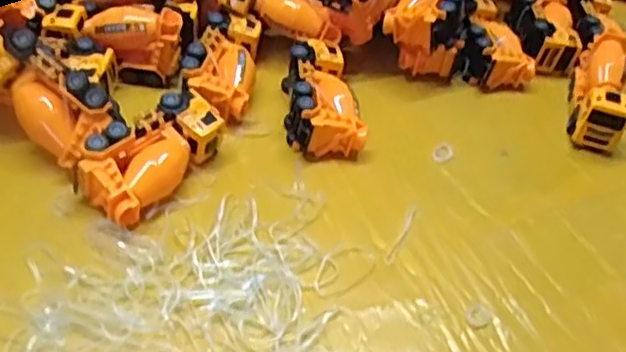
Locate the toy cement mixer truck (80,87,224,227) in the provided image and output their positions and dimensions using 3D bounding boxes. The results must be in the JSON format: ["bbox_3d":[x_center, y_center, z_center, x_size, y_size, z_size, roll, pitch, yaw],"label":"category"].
[{"bbox_3d":[-0.108,-0.016,0.453,0.053,0.036,0.105,28,48,17],"label":"toy cement mixer truck"}]

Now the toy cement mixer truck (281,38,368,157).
[{"bbox_3d":[0.006,-0.063,0.517,0.053,0.039,0.101,-2,53,-9],"label":"toy cement mixer truck"}]

